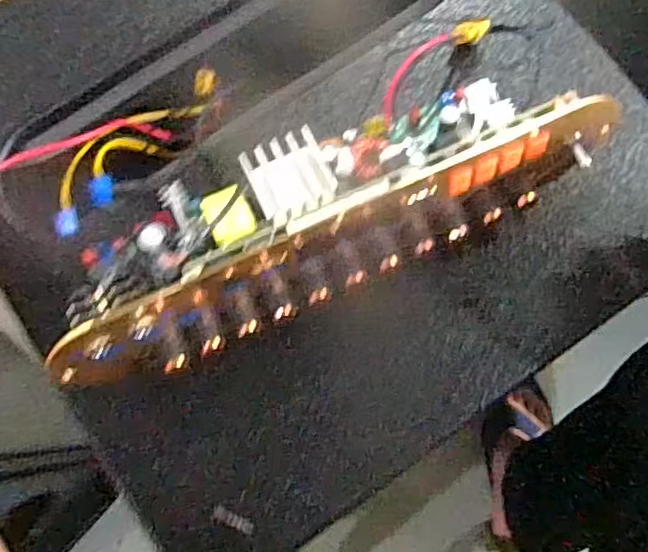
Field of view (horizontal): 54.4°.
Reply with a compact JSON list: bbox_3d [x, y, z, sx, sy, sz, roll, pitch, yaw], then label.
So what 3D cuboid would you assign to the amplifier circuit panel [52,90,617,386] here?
[{"bbox_3d":[0.002,-0.034,0.310,0.272,0.052,0.082,-24,79,-4],"label":"amplifier circuit panel"}]

